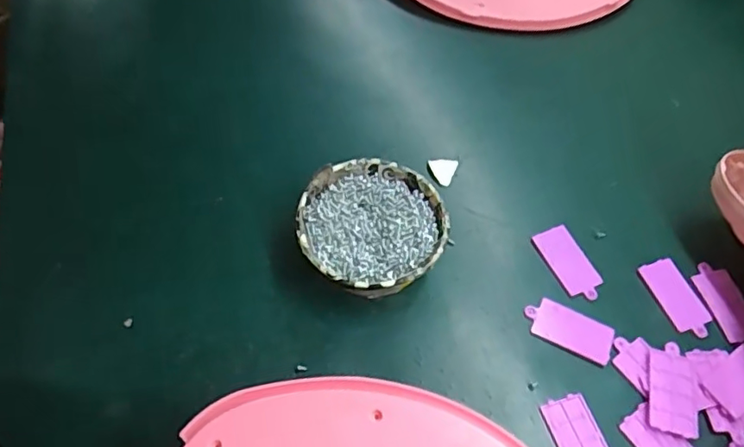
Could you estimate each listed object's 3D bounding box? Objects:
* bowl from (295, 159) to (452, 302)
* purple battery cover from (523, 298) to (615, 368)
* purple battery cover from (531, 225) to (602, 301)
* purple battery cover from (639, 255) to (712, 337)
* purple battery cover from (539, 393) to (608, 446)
[{"bbox_3d":[-0.001,0.007,0.458,0.110,0.042,0.109,2,57,-4],"label":"bowl"},{"bbox_3d":[0.153,0.081,0.445,0.068,0.004,0.034,25,59,11],"label":"purple battery cover"},{"bbox_3d":[0.164,0.032,0.478,0.035,0.004,0.067,-18,61,-16],"label":"purple battery cover"},{"bbox_3d":[0.248,0.060,0.468,0.033,0.004,0.067,-14,59,-13],"label":"purple battery cover"},{"bbox_3d":[0.145,0.153,0.399,0.035,0.004,0.065,-10,59,-11],"label":"purple battery cover"}]

